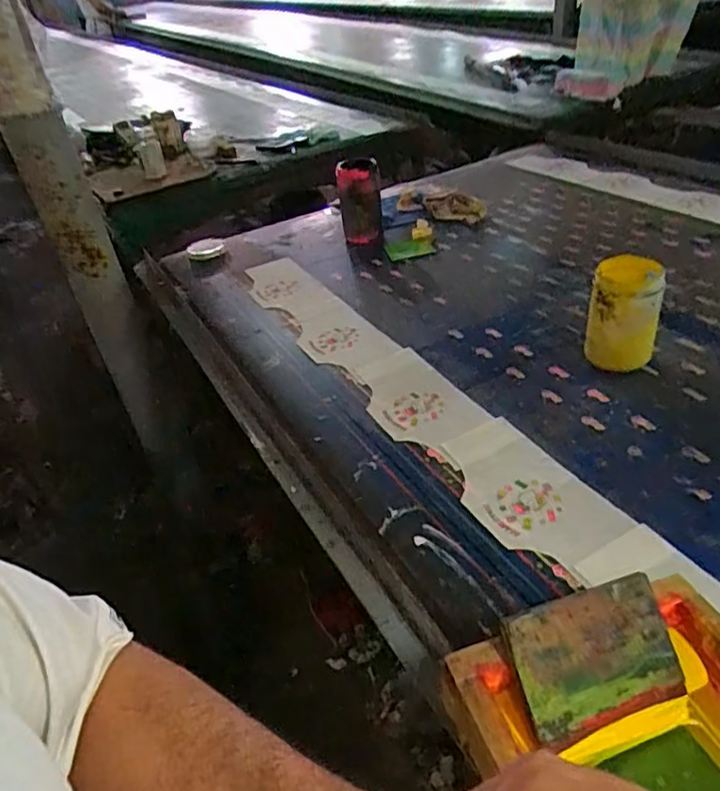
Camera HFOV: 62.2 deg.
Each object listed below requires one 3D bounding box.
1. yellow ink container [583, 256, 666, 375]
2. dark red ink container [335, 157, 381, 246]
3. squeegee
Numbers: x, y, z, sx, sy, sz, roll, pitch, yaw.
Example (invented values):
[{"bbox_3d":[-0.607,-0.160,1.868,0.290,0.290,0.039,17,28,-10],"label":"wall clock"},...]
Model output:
[{"bbox_3d":[0.383,-0.109,0.868,0.093,0.154,0.082,11,41,24],"label":"yellow ink container"},{"bbox_3d":[-0.002,-0.454,1.387,0.094,0.167,0.096,-6,37,1],"label":"dark red ink container"},{"bbox_3d":[0.197,0.219,0.495,0.146,0.008,0.104,-11,78,-17],"label":"squeegee"}]

